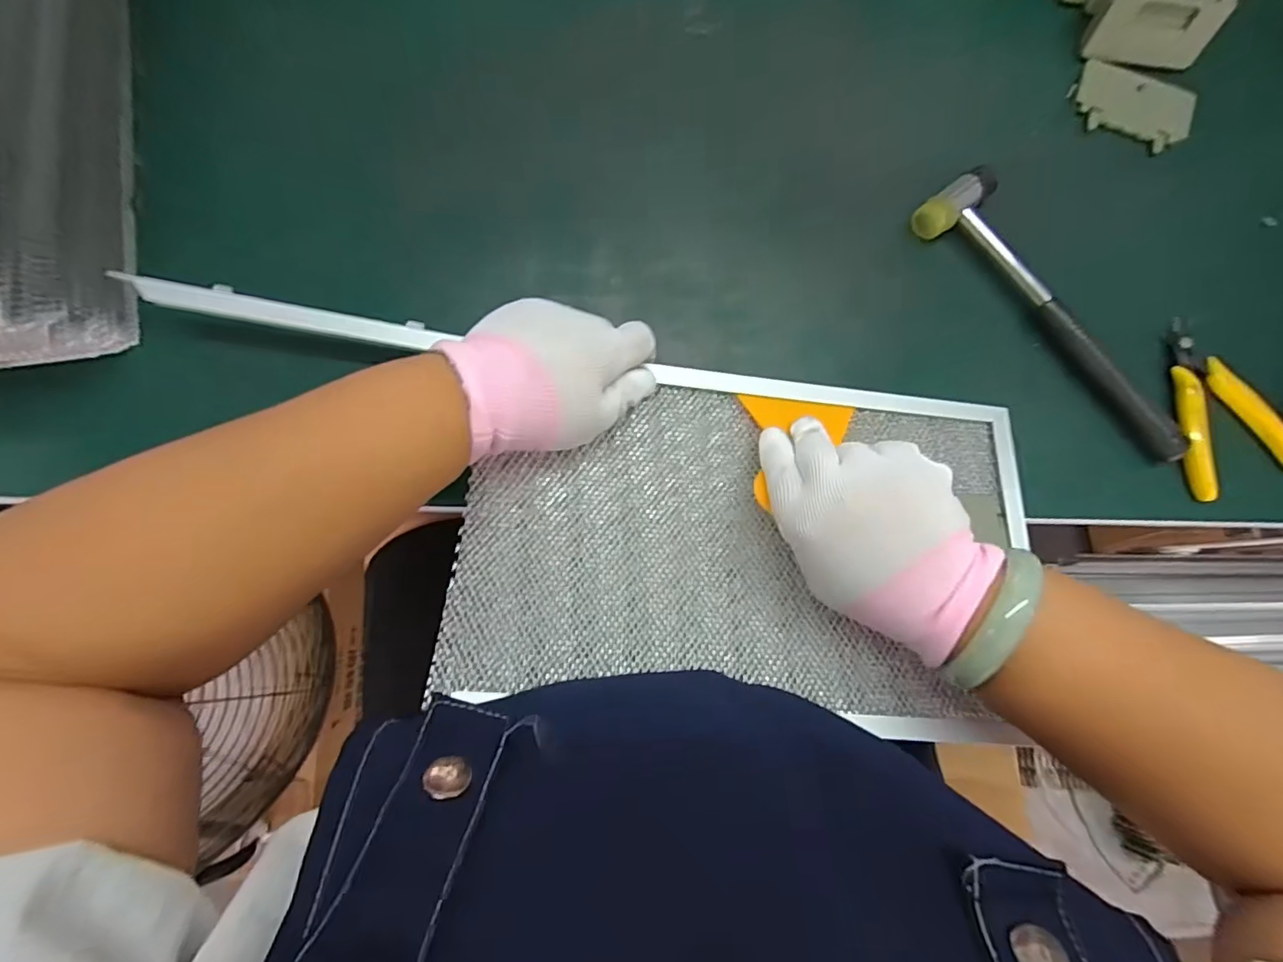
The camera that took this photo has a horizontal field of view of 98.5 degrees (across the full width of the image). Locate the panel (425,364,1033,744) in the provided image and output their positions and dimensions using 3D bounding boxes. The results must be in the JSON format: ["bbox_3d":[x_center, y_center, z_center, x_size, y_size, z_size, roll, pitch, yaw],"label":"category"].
[{"bbox_3d":[0.060,0.039,0.346,0.330,0.027,0.214,5,82,-7],"label":"panel"}]

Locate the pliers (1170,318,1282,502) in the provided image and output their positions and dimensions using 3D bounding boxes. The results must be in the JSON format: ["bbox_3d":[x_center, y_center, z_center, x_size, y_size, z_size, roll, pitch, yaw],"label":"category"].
[{"bbox_3d":[0.390,-0.052,0.378,0.073,0.019,0.117,-18,82,-6],"label":"pliers"}]

